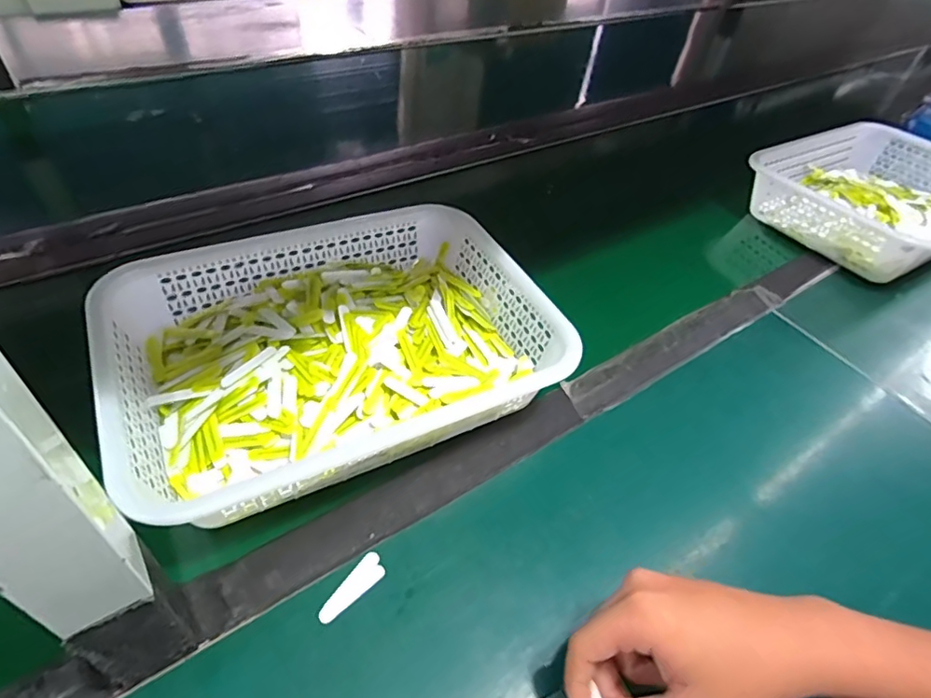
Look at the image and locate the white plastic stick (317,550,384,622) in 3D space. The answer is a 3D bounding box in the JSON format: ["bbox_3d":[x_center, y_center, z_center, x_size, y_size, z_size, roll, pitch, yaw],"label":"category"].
[{"bbox_3d":[-0.079,0.166,0.372,0.019,0.004,0.053,34,52,24],"label":"white plastic stick"}]

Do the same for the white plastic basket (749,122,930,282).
[{"bbox_3d":[0.607,-0.224,0.788,0.366,0.087,0.273,-26,54,-28],"label":"white plastic basket"}]

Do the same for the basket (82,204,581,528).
[{"bbox_3d":[-0.113,-0.005,0.478,0.350,0.082,0.244,-18,51,-22],"label":"basket"}]

